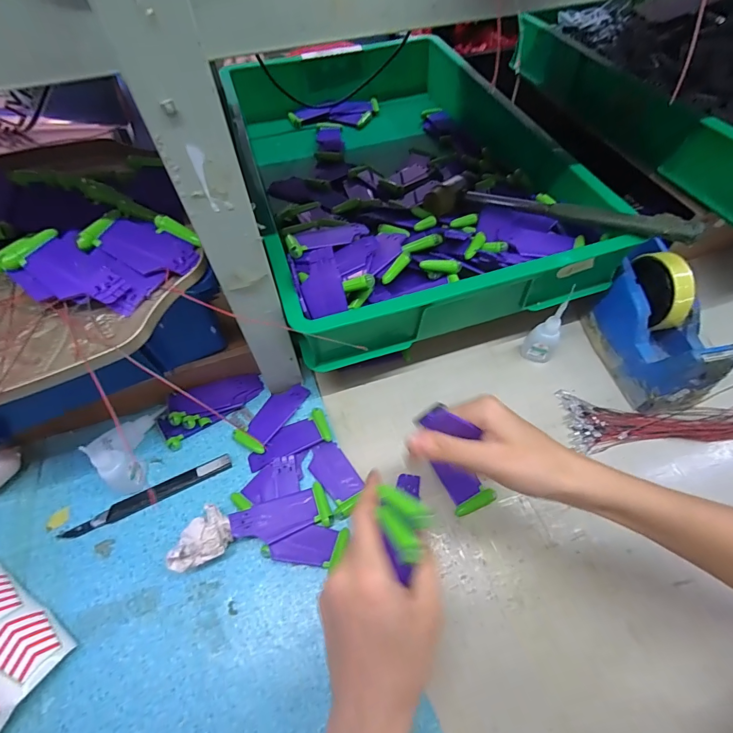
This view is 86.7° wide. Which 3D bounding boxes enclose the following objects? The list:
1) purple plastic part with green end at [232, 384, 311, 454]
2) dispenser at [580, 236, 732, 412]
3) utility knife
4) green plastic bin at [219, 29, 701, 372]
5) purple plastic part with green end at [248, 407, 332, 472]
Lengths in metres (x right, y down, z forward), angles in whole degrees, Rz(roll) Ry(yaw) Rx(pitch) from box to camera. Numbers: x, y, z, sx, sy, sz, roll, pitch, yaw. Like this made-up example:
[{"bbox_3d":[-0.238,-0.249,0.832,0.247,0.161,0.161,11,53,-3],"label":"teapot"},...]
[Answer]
[{"bbox_3d":[-0.106,0.052,0.437,0.040,0.007,0.090,26,62,16],"label":"purple plastic part with green end"},{"bbox_3d":[0.319,-0.051,0.431,0.070,0.102,0.173,-12,59,-6],"label":"dispenser"},{"bbox_3d":[-0.218,0.130,0.393,0.164,0.010,0.017,-24,61,-13],"label":"utility knife"},{"bbox_3d":[0.028,-0.270,0.514,0.349,0.109,0.537,-17,59,-9],"label":"green plastic bin"},{"bbox_3d":[-0.084,0.081,0.419,0.090,0.007,0.037,-26,61,-14],"label":"purple plastic part with green end"}]

